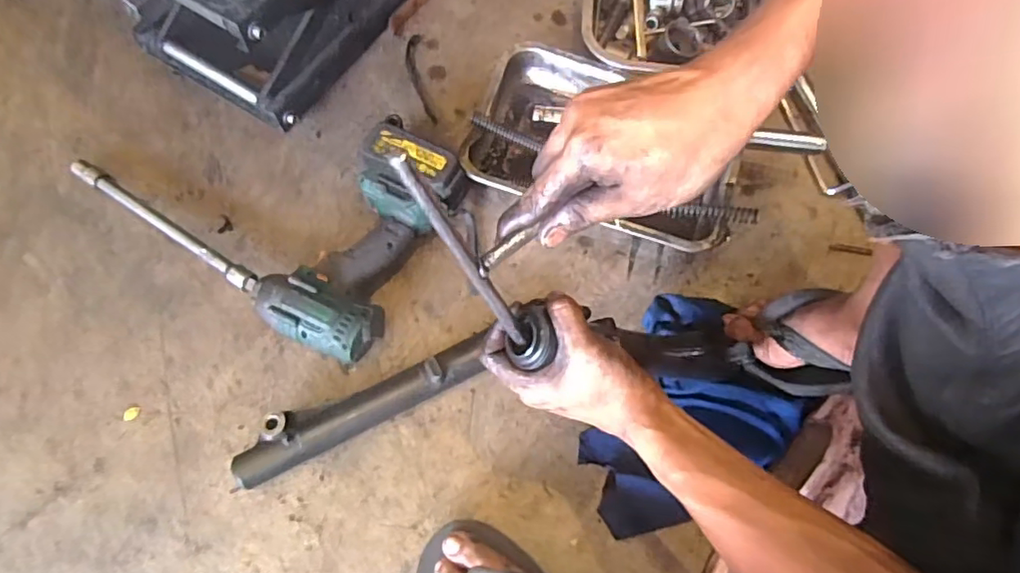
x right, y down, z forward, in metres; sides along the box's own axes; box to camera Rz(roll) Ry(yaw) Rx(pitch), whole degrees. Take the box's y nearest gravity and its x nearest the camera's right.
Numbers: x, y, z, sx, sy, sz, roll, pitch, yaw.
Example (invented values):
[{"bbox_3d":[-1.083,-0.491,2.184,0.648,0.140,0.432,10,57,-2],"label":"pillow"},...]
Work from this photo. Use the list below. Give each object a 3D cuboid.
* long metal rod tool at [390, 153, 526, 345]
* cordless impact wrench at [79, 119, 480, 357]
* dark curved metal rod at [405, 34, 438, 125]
[{"bbox_3d":[-0.022,-0.011,0.337,0.008,0.182,0.008,9,63,26],"label":"long metal rod tool"},{"bbox_3d":[-0.266,-0.113,0.662,0.429,0.082,0.272,27,69,8],"label":"cordless impact wrench"},{"bbox_3d":[-0.122,-0.281,0.778,0.027,0.017,0.160,-10,69,-8],"label":"dark curved metal rod"}]

